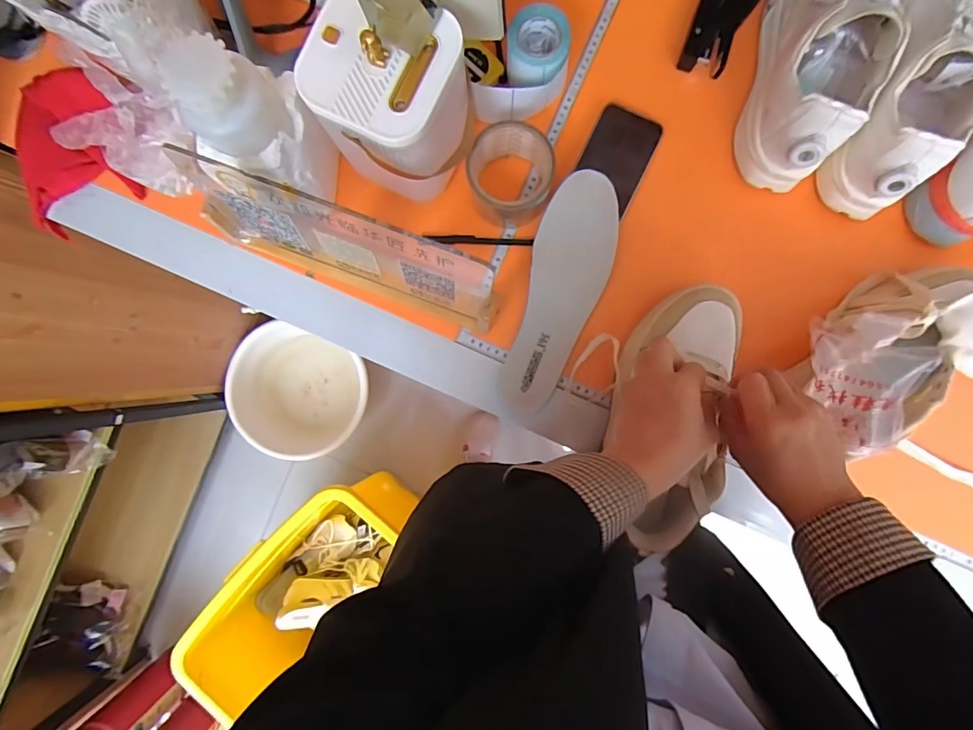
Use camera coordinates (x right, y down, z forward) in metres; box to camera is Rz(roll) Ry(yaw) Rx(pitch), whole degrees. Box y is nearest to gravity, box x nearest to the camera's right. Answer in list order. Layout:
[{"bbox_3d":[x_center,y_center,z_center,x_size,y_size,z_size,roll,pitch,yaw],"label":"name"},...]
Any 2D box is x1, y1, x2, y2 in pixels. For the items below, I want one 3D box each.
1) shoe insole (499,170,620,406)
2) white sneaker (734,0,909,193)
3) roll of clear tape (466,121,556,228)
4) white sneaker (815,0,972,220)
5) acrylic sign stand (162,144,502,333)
[{"bbox_3d":[0.082,-0.073,0.507,0.083,0.016,0.253,13,97,1],"label":"shoe insole"},{"bbox_3d":[0.341,-0.325,0.463,0.100,0.100,0.277,17,90,1],"label":"white sneaker"},{"bbox_3d":[0.026,-0.199,0.495,0.087,0.056,0.089,0,90,1],"label":"roll of clear tape"},{"bbox_3d":[0.439,-0.292,0.457,0.098,0.095,0.275,19,90,1],"label":"white sneaker"},{"bbox_3d":[-0.132,-0.122,0.452,0.300,0.138,0.070,20,90,1],"label":"acrylic sign stand"}]

